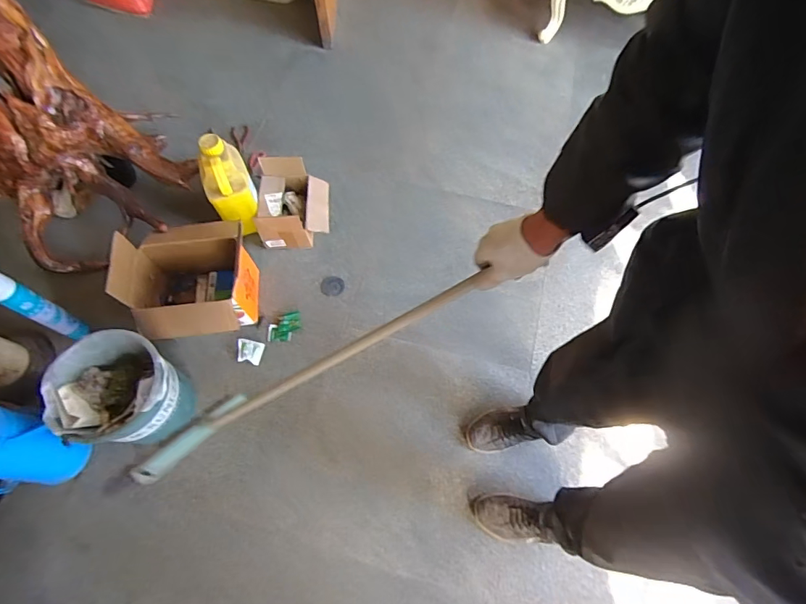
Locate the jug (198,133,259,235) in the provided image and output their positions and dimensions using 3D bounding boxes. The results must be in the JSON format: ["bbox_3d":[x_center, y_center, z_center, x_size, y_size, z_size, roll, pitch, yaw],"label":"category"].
[{"bbox_3d":[-0.550,-0.361,1.423,0.140,0.271,0.195,-25,68,-11],"label":"jug"}]

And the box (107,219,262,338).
[{"bbox_3d":[-0.621,-0.061,1.305,0.335,0.222,0.333,-9,66,-4],"label":"box"}]

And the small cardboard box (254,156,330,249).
[{"bbox_3d":[-0.368,-0.332,1.482,0.233,0.165,0.278,-5,66,-2],"label":"small cardboard box"}]

